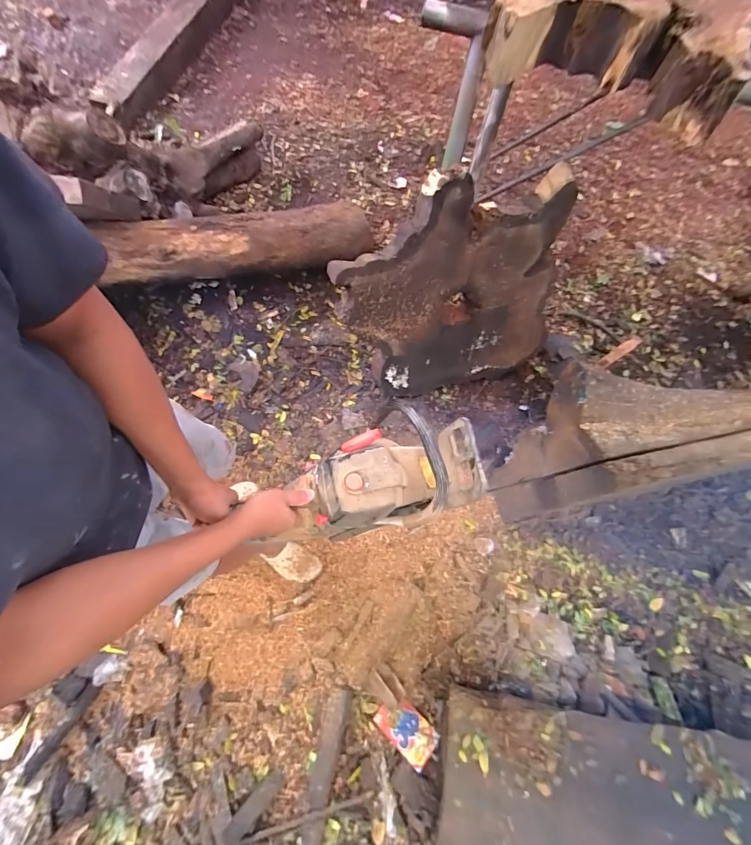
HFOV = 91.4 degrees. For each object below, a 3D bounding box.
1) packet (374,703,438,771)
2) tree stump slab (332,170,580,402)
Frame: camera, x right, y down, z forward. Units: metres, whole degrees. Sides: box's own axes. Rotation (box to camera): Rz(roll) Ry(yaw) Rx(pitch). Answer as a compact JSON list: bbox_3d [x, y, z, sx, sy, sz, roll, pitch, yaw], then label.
[{"bbox_3d":[0.086,0.853,1.020,0.165,0.017,0.098,29,58,32],"label":"packet"},{"bbox_3d":[0.240,-0.377,1.191,0.666,0.639,0.062,-15,41,-3],"label":"tree stump slab"}]

